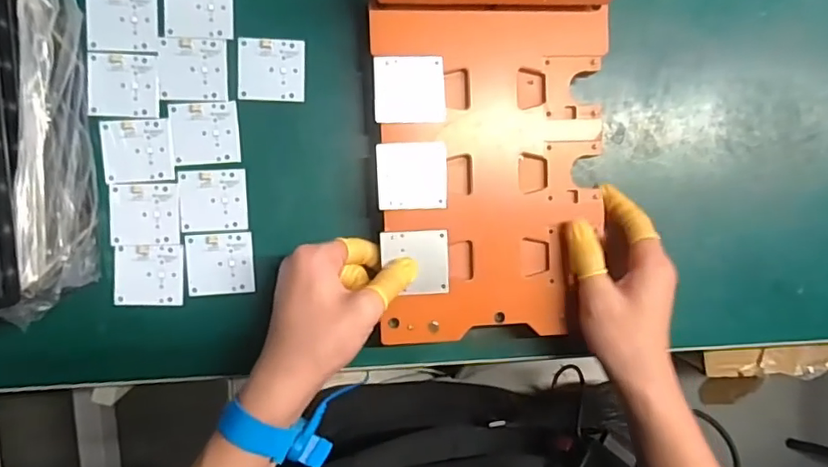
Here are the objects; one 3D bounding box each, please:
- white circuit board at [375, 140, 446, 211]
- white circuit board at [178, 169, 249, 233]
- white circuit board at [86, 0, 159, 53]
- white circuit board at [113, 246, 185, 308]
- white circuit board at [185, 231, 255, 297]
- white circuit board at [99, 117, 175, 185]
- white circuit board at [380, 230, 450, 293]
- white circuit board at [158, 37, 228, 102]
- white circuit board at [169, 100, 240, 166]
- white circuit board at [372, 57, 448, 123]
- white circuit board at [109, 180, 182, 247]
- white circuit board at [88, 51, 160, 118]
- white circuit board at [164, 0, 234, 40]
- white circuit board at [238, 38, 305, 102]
[{"bbox_3d":[-0.001,-0.040,0.391,0.048,0.004,0.046,-2,93,-6],"label":"white circuit board"},{"bbox_3d":[-0.146,-0.024,0.412,0.047,0.004,0.045,-3,93,-6],"label":"white circuit board"},{"bbox_3d":[-0.205,-0.150,0.396,0.047,0.004,0.045,-1,93,-6],"label":"white circuit board"},{"bbox_3d":[-0.192,0.031,0.408,0.048,0.004,0.044,1,92,-6],"label":"white circuit board"},{"bbox_3d":[-0.142,0.023,0.414,0.047,0.004,0.044,-3,93,-6],"label":"white circuit board"},{"bbox_3d":[-0.197,-0.059,0.403,0.046,0.004,0.045,-4,93,-6],"label":"white circuit board"},{"bbox_3d":[0.001,0.021,0.396,0.047,0.004,0.044,-2,96,-6],"label":"white circuit board"},{"bbox_3d":[-0.159,-0.117,0.405,0.047,0.004,0.044,-1,93,-6],"label":"white circuit board"},{"bbox_3d":[-0.151,-0.072,0.408,0.047,0.004,0.044,-4,93,-6],"label":"white circuit board"},{"bbox_3d":[-0.003,-0.099,0.387,0.048,0.004,0.044,-2,93,-6],"label":"white circuit board"},{"bbox_3d":[-0.193,-0.014,0.405,0.047,0.004,0.045,-3,93,-6],"label":"white circuit board"},{"bbox_3d":[-0.206,-0.105,0.399,0.047,0.004,0.044,1,92,-6],"label":"white circuit board"},{"bbox_3d":[-0.154,-0.162,0.404,0.047,0.004,0.043,0,93,-6],"label":"white circuit board"},{"bbox_3d":[-0.104,-0.119,0.411,0.047,0.004,0.043,1,92,-6],"label":"white circuit board"}]

